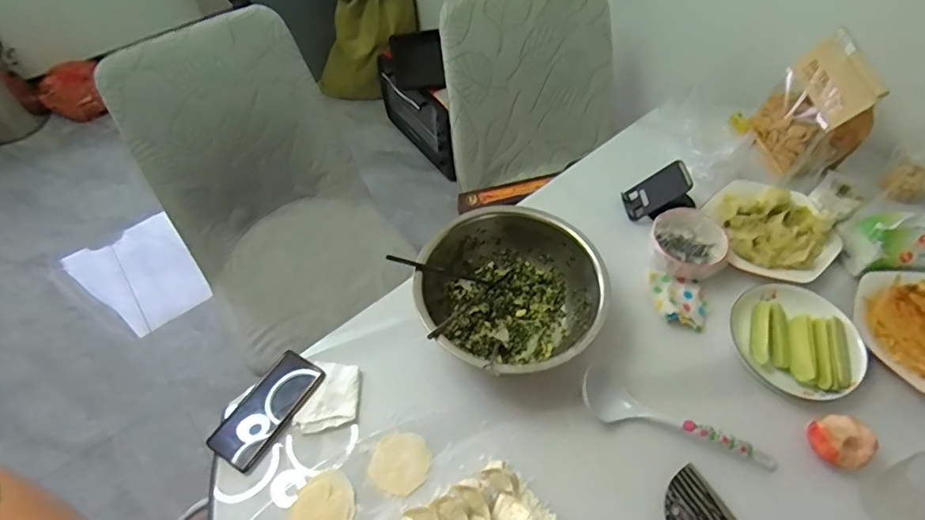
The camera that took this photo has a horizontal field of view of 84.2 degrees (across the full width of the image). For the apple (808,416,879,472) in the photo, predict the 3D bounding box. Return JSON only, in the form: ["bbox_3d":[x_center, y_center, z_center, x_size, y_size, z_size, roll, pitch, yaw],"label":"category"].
[{"bbox_3d":[0.474,0.232,0.648,0.068,0.044,0.065,-1,55,2],"label":"apple"}]

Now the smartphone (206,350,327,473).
[{"bbox_3d":[-0.267,0.201,0.701,0.080,0.009,0.158,25,60,18],"label":"smartphone"}]

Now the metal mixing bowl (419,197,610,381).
[{"bbox_3d":[0.067,0.051,0.739,0.245,0.099,0.254,-1,55,2],"label":"metal mixing bowl"}]

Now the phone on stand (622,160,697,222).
[{"bbox_3d":[0.342,-0.114,0.869,0.112,0.081,0.080,-5,55,-1],"label":"phone on stand"}]

